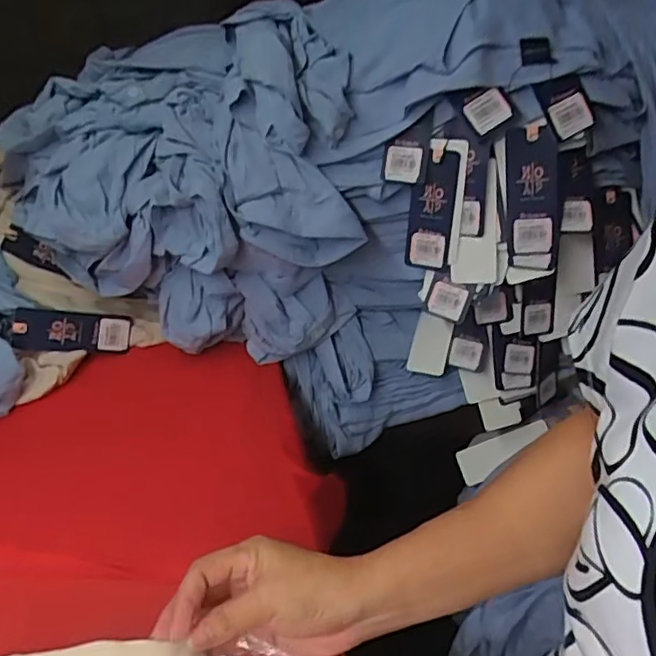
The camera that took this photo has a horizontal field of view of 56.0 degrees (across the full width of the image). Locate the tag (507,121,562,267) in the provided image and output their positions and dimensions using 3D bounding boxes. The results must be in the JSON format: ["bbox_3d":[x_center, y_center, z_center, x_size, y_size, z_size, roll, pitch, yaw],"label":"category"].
[{"bbox_3d":[0.195,-0.123,0.584,0.051,0.133,0.009,-5,18,5],"label":"tag"}]

